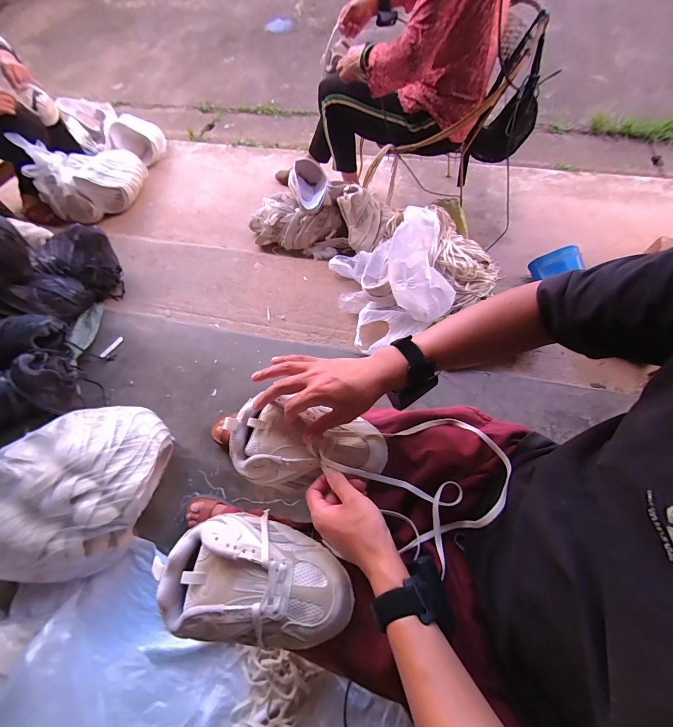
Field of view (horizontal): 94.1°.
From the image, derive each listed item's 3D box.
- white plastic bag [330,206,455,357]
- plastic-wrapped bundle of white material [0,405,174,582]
[{"bbox_3d":[0.161,-0.306,0.990,0.309,0.340,0.406,-18,63,-5],"label":"white plastic bag"},{"bbox_3d":[-0.678,0.316,0.794,0.454,0.160,0.389,-8,63,0],"label":"plastic-wrapped bundle of white material"}]

